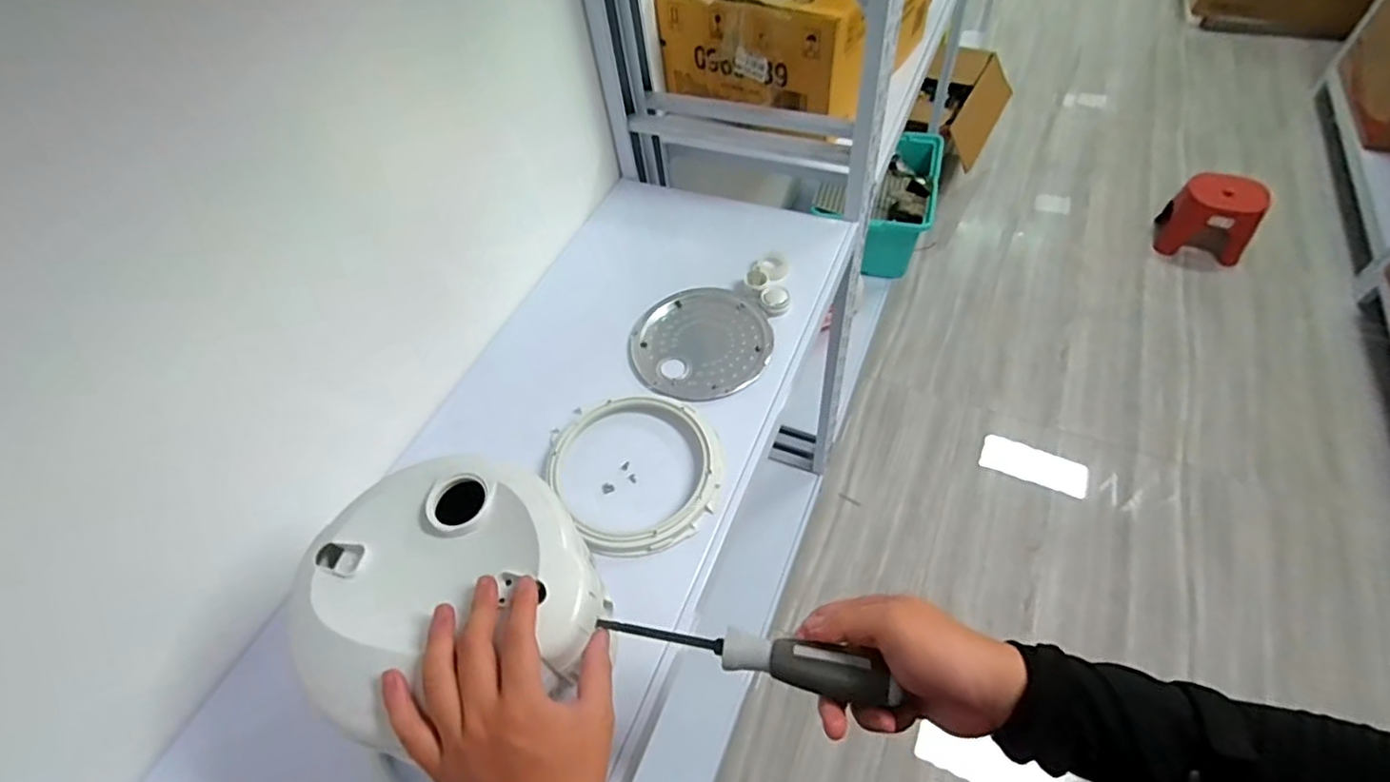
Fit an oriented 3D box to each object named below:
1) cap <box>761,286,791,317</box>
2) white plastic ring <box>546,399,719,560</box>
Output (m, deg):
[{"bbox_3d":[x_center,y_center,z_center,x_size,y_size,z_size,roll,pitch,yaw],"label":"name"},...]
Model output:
[{"bbox_3d":[0.110,-0.124,0.833,0.038,0.022,0.044,2,54,8],"label":"cap"},{"bbox_3d":[-0.067,0.082,0.694,0.181,0.028,0.203,-31,56,-16],"label":"white plastic ring"}]

